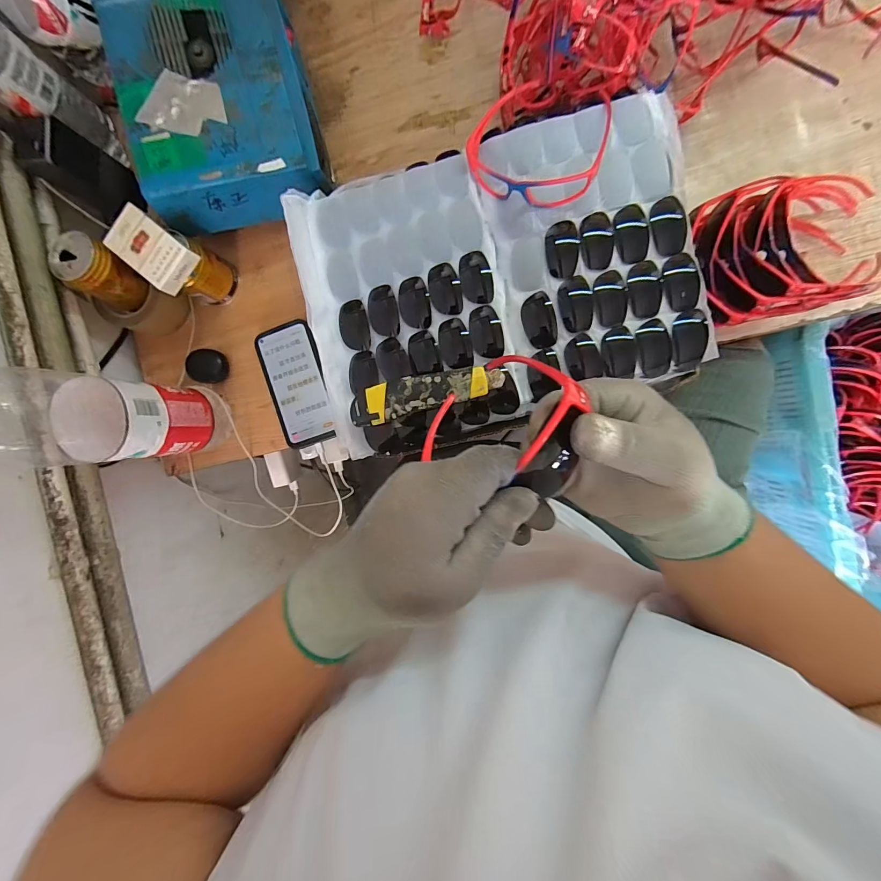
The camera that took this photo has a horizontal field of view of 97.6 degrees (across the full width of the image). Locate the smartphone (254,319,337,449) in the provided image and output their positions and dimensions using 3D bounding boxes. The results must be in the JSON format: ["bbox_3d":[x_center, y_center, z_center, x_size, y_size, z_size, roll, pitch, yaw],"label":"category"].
[{"bbox_3d":[-0.194,-0.077,0.523,0.077,0.015,0.163,-17,90,7],"label":"smartphone"}]

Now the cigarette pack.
[{"bbox_3d":[-0.326,-0.215,0.435,0.086,0.021,0.056,40,96,4],"label":"cigarette pack"}]

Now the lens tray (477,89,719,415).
[{"bbox_3d":[0.152,-0.188,0.396,0.196,0.037,0.283,-12,91,7],"label":"lens tray"}]

